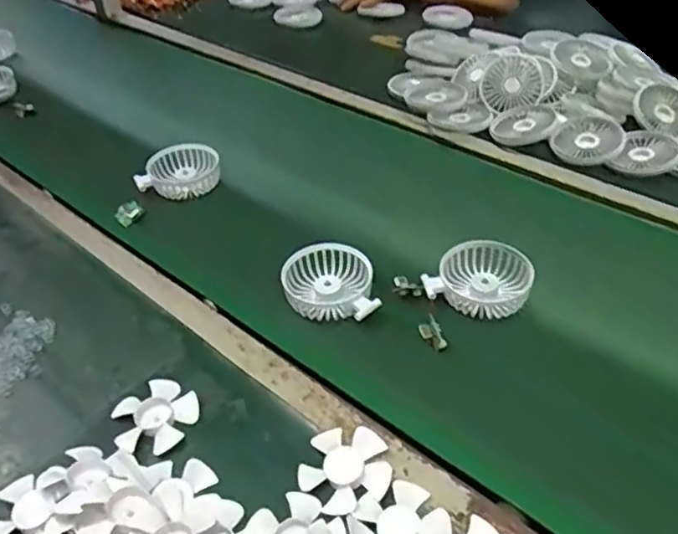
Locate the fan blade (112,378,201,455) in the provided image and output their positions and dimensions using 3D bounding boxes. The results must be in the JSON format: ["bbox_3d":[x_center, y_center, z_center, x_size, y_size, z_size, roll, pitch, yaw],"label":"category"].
[{"bbox_3d":[-0.157,0.126,0.540,0.070,0.010,0.072,-2,41,2],"label":"fan blade"}]

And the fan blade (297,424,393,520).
[{"bbox_3d":[0.005,0.156,0.490,0.069,0.015,0.067,-2,41,2],"label":"fan blade"}]

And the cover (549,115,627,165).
[{"bbox_3d":[0.325,-0.165,0.821,0.099,0.016,0.082,-33,49,-30],"label":"cover"}]

